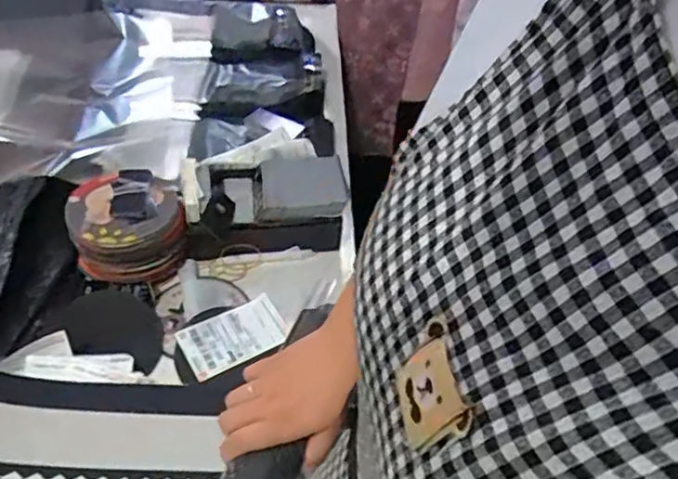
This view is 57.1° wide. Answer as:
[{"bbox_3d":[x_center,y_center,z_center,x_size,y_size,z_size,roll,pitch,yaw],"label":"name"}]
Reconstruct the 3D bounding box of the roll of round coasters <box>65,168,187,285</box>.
[{"bbox_3d":[-0.290,-0.018,0.846,0.136,0.092,0.137,2,44,-2],"label":"roll of round coasters"}]

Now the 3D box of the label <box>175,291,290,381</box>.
[{"bbox_3d":[-0.136,0.124,0.806,0.133,0.011,0.089,-22,50,-24],"label":"label"}]

